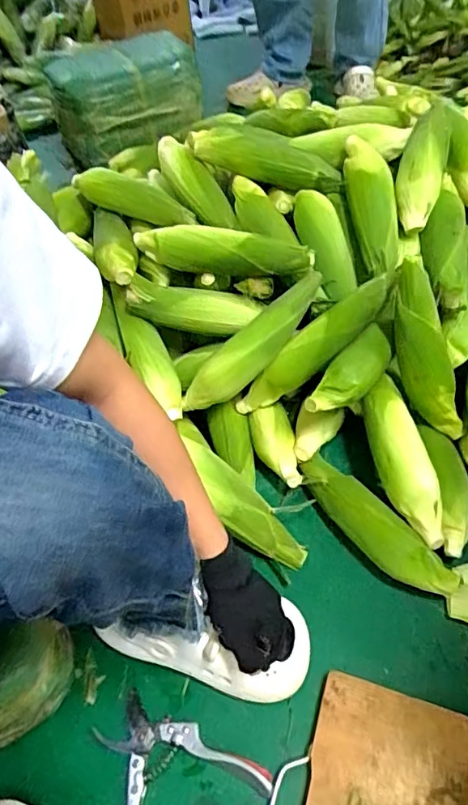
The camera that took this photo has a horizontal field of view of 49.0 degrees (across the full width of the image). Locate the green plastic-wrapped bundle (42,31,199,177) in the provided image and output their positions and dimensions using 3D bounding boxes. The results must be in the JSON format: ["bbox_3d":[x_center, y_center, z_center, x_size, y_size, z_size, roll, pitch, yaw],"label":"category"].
[{"bbox_3d":[-0.312,-0.902,1.529,0.421,0.228,0.365,-7,48,1],"label":"green plastic-wrapped bundle"}]

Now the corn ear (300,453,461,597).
[{"bbox_3d":[0.176,0.164,0.679,0.061,0.064,0.244,-34,53,-22],"label":"corn ear"}]

